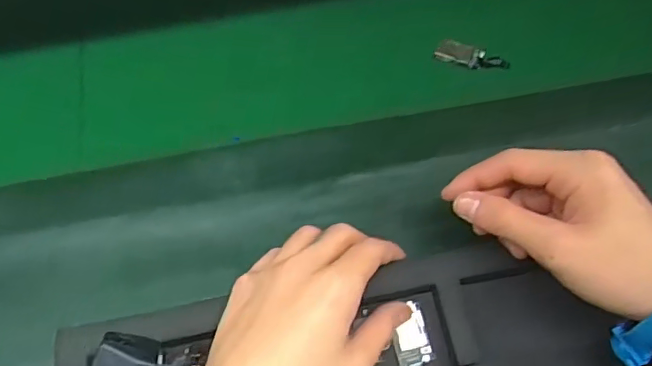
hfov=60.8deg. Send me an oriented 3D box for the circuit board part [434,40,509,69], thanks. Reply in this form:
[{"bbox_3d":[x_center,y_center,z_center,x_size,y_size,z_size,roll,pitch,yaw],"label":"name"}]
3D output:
[{"bbox_3d":[0.119,-0.102,0.453,0.058,0.006,0.021,22,68,12],"label":"circuit board part"}]

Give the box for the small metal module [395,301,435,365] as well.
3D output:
[{"bbox_3d":[0.059,0.108,0.349,0.025,0.010,0.057,-22,65,-7],"label":"small metal module"}]

